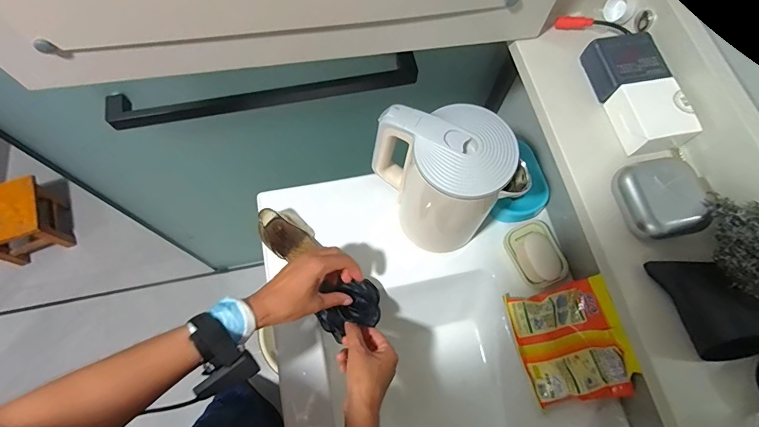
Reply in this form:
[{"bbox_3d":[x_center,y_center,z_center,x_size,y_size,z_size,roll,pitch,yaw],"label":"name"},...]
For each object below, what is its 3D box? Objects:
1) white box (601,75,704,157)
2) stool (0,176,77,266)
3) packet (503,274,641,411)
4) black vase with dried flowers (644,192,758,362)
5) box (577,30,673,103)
[{"bbox_3d":[0.261,-0.090,0.384,0.062,0.036,0.066,-12,70,-6],"label":"white box"},{"bbox_3d":[-1.266,0.028,1.404,0.241,0.227,0.199,-24,72,-10],"label":"stool"},{"bbox_3d":[0.279,0.192,0.586,0.129,0.054,0.167,-12,70,-6],"label":"packet"},{"bbox_3d":[0.281,0.049,0.318,0.089,0.059,0.124,-3,70,-3],"label":"black vase with dried flowers"},{"bbox_3d":[0.242,-0.146,0.396,0.056,0.032,0.056,-13,70,-7],"label":"box"}]

